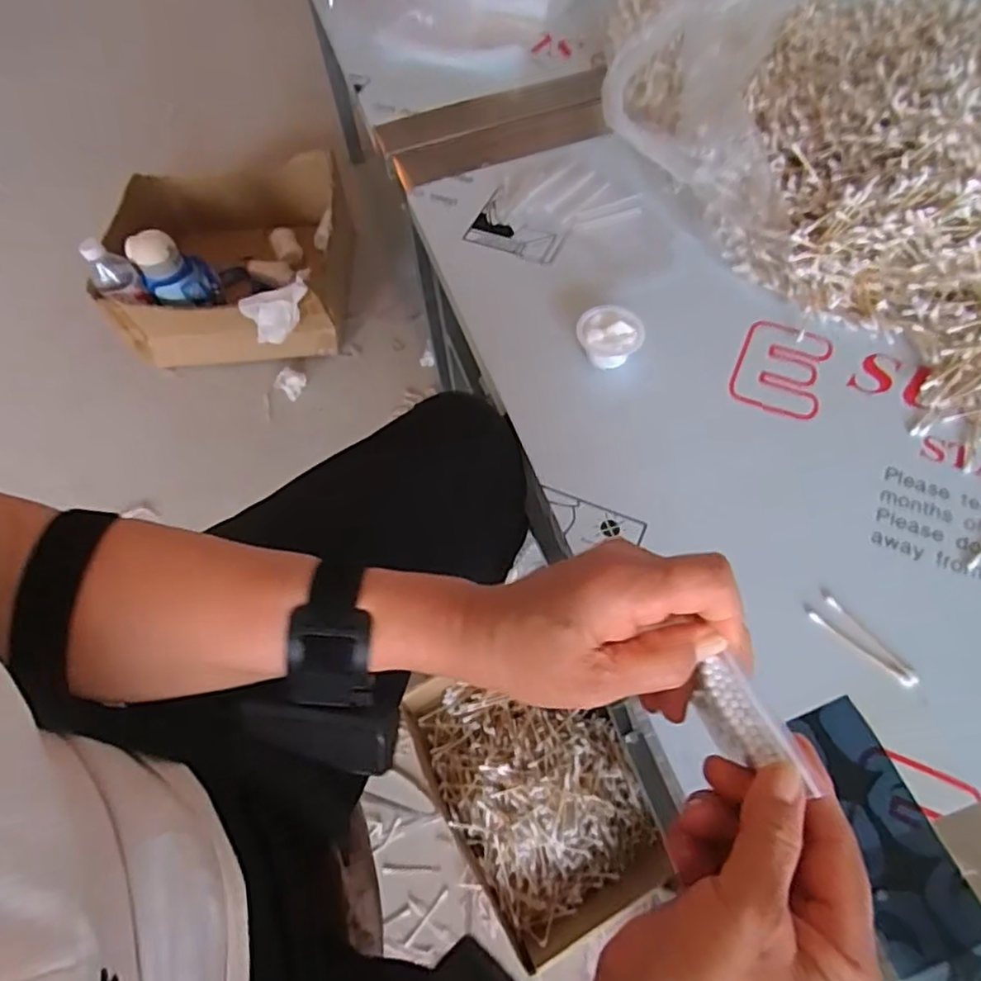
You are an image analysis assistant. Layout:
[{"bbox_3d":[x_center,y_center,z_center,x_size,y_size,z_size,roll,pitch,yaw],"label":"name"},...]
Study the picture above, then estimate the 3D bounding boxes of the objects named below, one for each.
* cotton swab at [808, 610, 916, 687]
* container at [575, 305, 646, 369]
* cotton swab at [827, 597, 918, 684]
[{"bbox_3d":[0.242,0.103,0.424,0.071,0.005,0.006,40,70,23],"label":"cotton swab"},{"bbox_3d":[0.100,-0.127,0.546,0.053,0.035,0.049,-2,60,3],"label":"container"},{"bbox_3d":[0.251,0.097,0.426,0.007,0.004,0.069,-32,63,-14],"label":"cotton swab"}]

